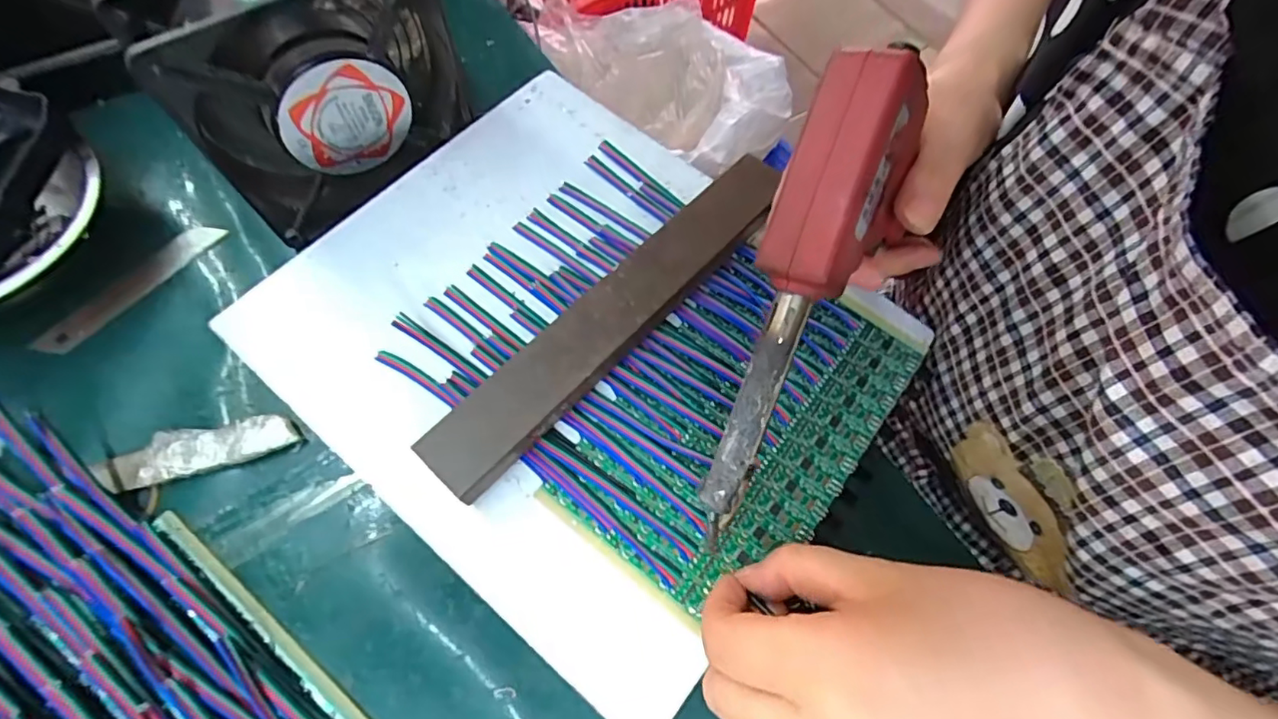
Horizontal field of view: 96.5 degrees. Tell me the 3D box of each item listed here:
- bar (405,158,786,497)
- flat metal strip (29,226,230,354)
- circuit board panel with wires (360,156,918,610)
[{"bbox_3d":[-0.007,-0.023,0.251,0.033,0.024,0.202,41,69,14],"label":"bar"},{"bbox_3d":[-0.260,-0.038,0.293,0.015,0.004,0.096,37,68,12],"label":"flat metal strip"},{"bbox_3d":[0.009,-0.002,0.258,0.190,0.012,0.156,36,68,12],"label":"circuit board panel with wires"}]

